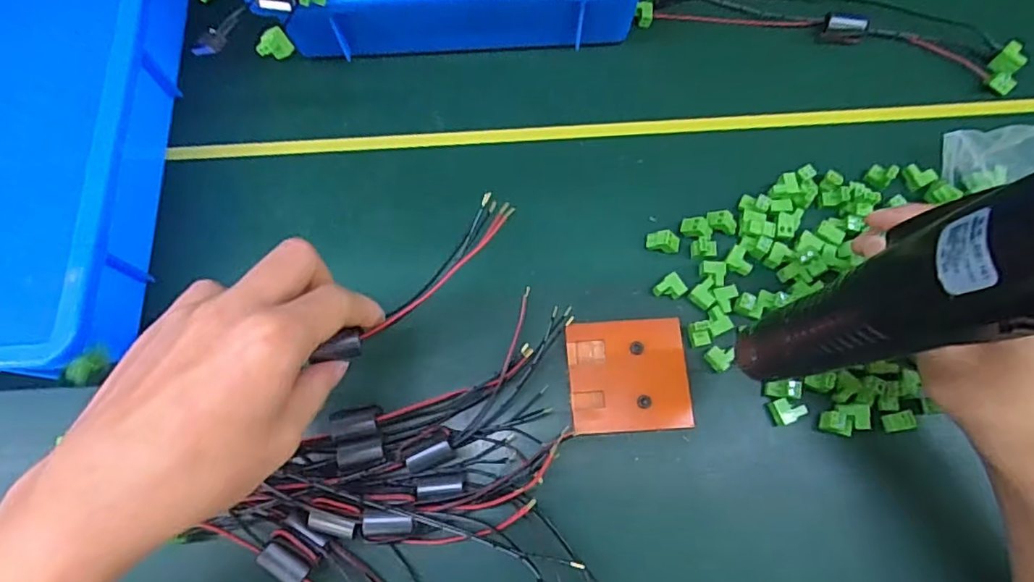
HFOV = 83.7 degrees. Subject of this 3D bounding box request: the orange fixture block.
[{"bbox_3d":[0.073,0.055,0.380,0.075,0.009,0.071,-3,73,0],"label":"orange fixture block"}]

